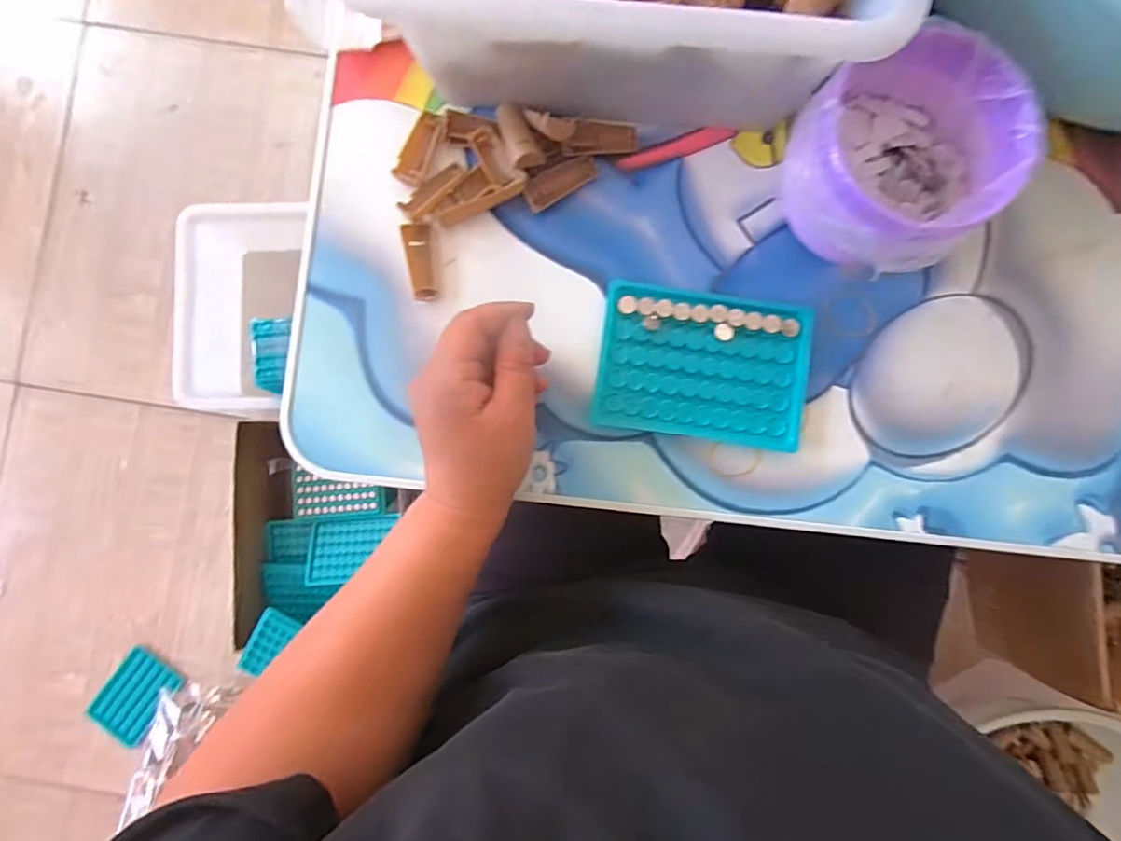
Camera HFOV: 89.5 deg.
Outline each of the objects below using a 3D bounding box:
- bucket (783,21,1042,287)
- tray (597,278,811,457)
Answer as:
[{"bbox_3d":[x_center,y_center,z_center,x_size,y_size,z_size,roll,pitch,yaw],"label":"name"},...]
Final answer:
[{"bbox_3d":[0.187,-0.144,0.329,0.105,0.090,0.107,0,87,0],"label":"bucket"},{"bbox_3d":[0.091,-0.035,0.361,0.130,0.012,0.091,8,87,1],"label":"tray"}]

